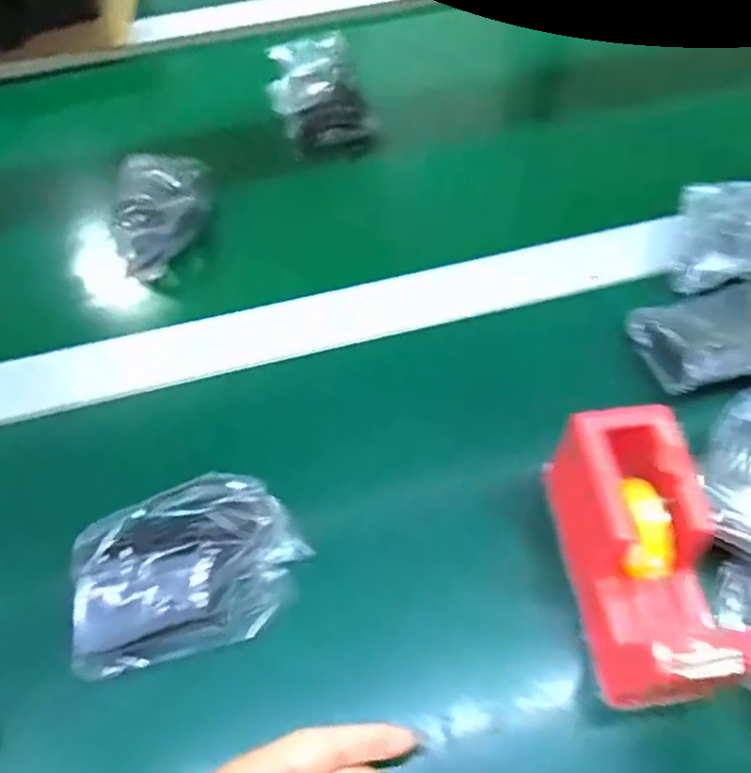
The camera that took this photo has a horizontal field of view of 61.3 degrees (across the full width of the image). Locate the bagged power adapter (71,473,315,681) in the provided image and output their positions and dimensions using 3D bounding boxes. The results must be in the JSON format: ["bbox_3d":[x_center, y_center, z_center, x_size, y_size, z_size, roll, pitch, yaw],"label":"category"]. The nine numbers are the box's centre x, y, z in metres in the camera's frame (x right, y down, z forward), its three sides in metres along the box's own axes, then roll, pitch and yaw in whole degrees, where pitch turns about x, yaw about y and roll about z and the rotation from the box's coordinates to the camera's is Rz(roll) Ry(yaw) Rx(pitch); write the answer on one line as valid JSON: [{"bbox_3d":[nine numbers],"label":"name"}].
[{"bbox_3d":[-0.101,0.100,0.337,0.118,0.044,0.078,-23,56,-12],"label":"bagged power adapter"}]

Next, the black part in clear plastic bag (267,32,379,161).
[{"bbox_3d":[-0.057,-0.282,0.605,0.077,0.072,0.118,-19,55,-9],"label":"black part in clear plastic bag"}]

